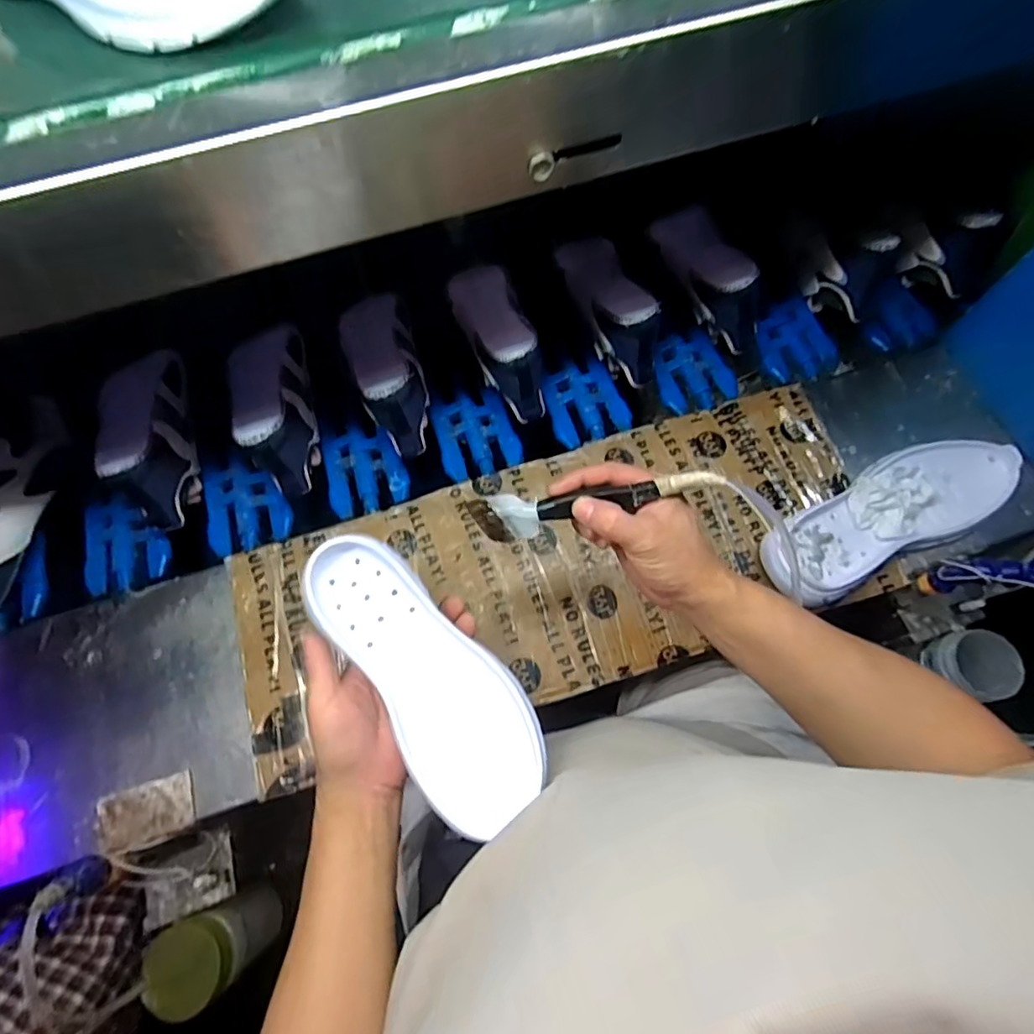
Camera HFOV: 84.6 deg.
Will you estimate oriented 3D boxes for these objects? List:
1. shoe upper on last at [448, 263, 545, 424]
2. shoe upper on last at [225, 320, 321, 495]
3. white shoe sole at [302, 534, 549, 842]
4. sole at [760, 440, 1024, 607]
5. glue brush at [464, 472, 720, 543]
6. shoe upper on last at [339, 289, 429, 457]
[{"bbox_3d":[-0.020,-0.217,0.674,0.073,0.097,0.213,-19,74,-4],"label":"shoe upper on last"},{"bbox_3d":[-0.279,-0.131,0.649,0.079,0.097,0.207,-21,74,-5],"label":"shoe upper on last"},{"bbox_3d":[-0.073,0.111,0.425,0.090,0.026,0.238,-39,70,-9],"label":"white shoe sole"},{"bbox_3d":[0.383,-0.005,0.585,0.287,0.054,0.105,-23,75,-5],"label":"sole"},{"bbox_3d":[0.055,-0.013,0.405,0.175,0.023,0.031,-12,74,7],"label":"glue brush"},{"bbox_3d":[-0.152,-0.177,0.661,0.082,0.101,0.223,-21,74,-5],"label":"shoe upper on last"}]

